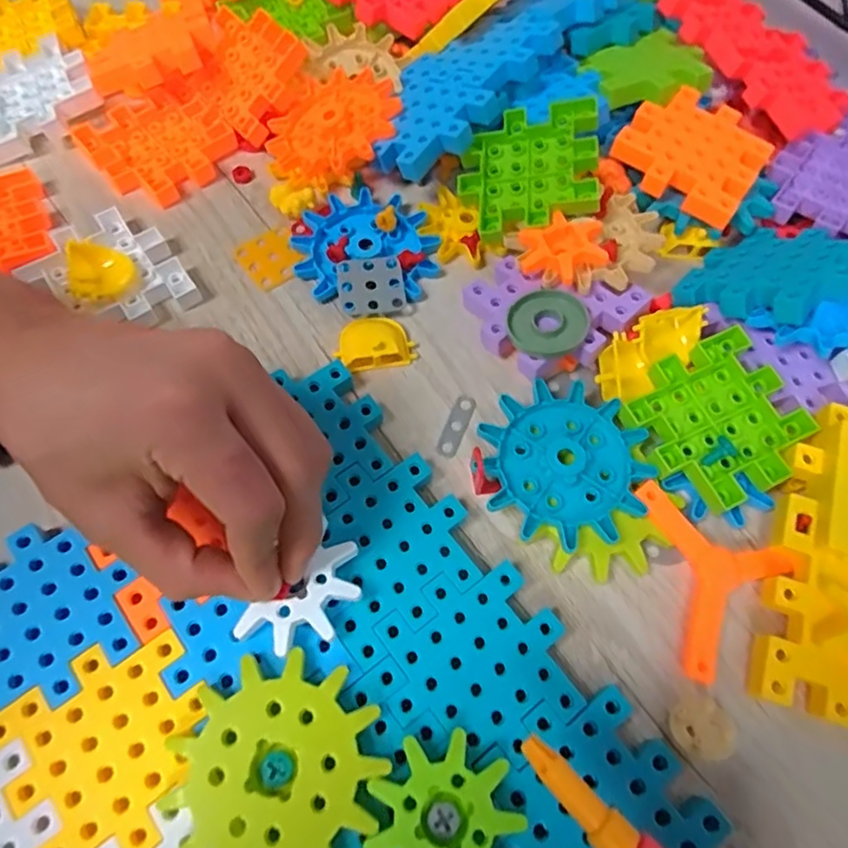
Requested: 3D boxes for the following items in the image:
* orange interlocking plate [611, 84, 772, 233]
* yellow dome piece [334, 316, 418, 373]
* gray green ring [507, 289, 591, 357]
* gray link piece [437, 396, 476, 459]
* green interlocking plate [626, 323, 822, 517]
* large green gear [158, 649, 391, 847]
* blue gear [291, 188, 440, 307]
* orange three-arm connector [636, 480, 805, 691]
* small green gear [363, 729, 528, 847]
[{"bbox_3d":[0.142,-0.144,0.330,0.070,0.010,0.069,35,70,9],"label":"orange interlocking plate"},{"bbox_3d":[-0.024,-0.042,0.306,0.037,0.013,0.028,-10,65,-8],"label":"yellow dome piece"},{"bbox_3d":[0.058,-0.048,0.292,0.035,0.006,0.037,1,64,-2],"label":"gray green ring"},{"bbox_3d":[0.016,0.001,0.294,0.009,0.004,0.034,22,65,8],"label":"gray link piece"},{"bbox_3d":[0.131,-0.001,0.282,0.071,0.015,0.070,-22,67,-13],"label":"green interlocking plate"},{"bbox_3d":[-0.051,0.120,0.218,0.069,0.011,0.068,-13,65,-9],"label":"large green gear"},{"bbox_3d":[-0.030,-0.096,0.332,0.072,0.010,0.066,1,64,-2],"label":"blue gear"},{"bbox_3d":[0.126,0.060,0.261,0.059,0.014,0.077,-10,65,-7],"label":"orange three-arm connector"},{"bbox_3d":[0.007,0.134,0.213,0.048,0.011,0.049,31,67,12],"label":"small green gear"}]

